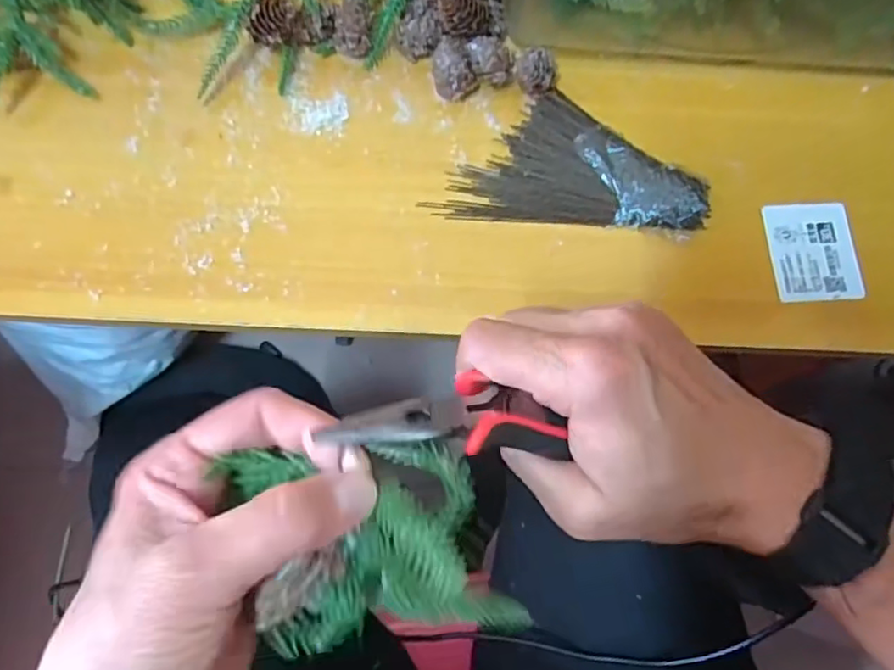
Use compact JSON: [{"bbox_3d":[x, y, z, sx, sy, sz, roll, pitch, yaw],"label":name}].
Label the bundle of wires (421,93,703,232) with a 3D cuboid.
[{"bbox_3d":[0.072,-0.104,0.358,0.149,0.017,0.081,4,75,-1],"label":"bundle of wires"}]

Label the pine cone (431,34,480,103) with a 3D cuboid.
[{"bbox_3d":[0.004,-0.158,0.369,0.025,0.020,0.033,-12,76,-5],"label":"pine cone"}]

